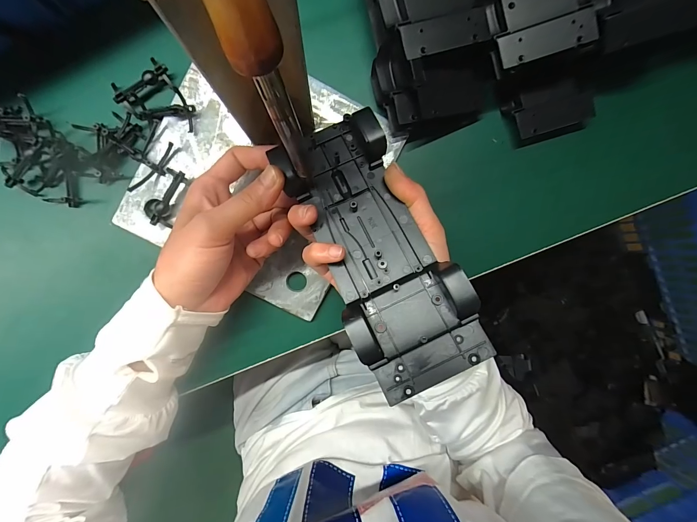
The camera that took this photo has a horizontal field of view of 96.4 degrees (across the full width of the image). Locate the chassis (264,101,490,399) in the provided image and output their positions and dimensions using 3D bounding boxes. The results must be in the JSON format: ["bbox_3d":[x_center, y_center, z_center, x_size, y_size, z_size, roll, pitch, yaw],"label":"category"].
[{"bbox_3d":[0.018,-0.012,0.206,0.076,0.021,0.185,-22,75,-2],"label":"chassis"}]

